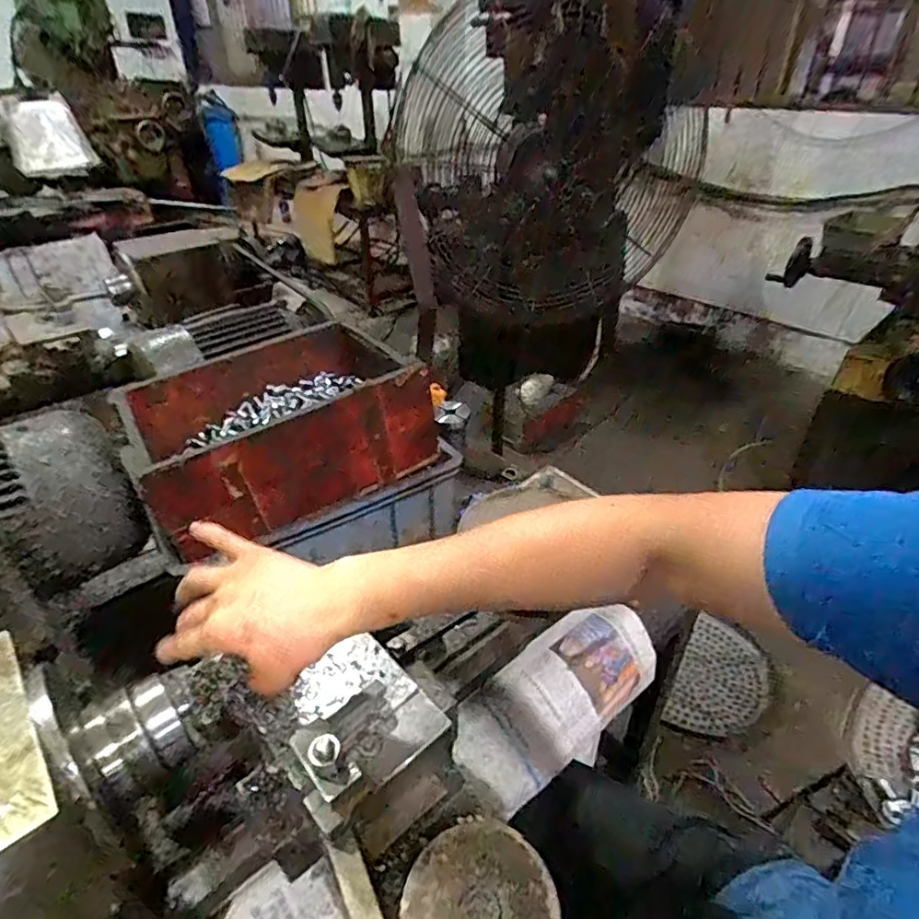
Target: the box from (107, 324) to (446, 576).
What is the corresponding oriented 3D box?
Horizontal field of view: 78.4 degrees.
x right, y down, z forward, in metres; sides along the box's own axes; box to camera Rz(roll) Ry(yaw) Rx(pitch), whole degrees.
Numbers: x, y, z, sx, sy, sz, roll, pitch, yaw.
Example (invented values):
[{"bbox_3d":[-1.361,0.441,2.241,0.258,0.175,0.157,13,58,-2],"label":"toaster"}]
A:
[{"bbox_3d":[-0.243,-0.056,0.766,0.359,0.136,0.279,-21,40,-26],"label":"box"}]

